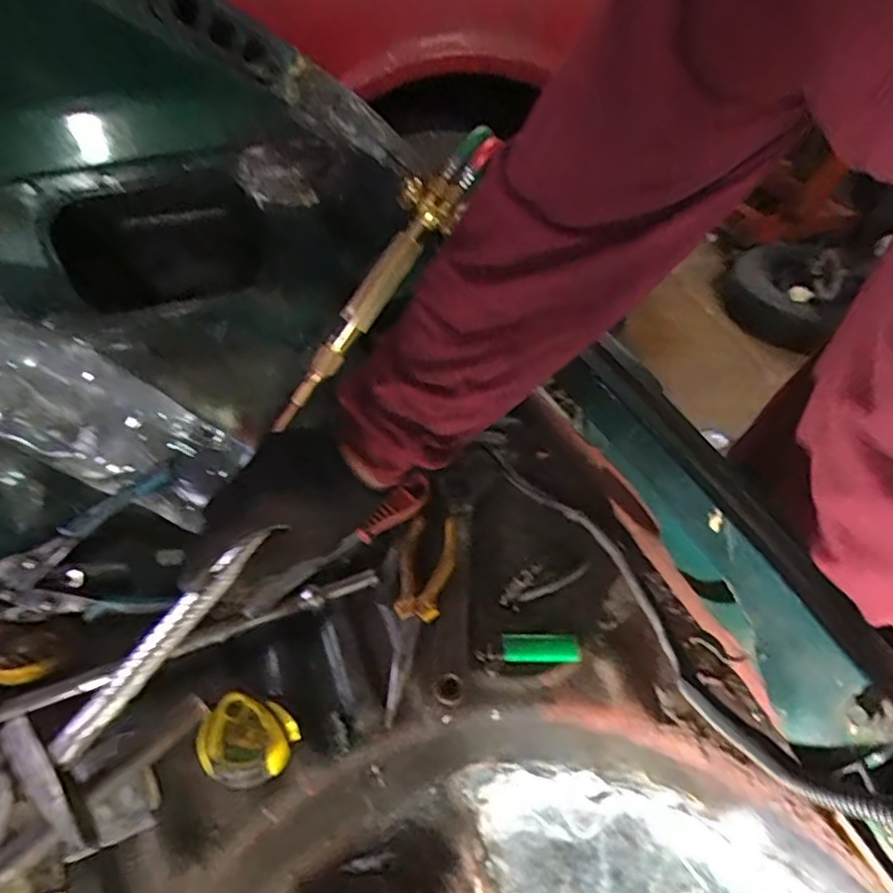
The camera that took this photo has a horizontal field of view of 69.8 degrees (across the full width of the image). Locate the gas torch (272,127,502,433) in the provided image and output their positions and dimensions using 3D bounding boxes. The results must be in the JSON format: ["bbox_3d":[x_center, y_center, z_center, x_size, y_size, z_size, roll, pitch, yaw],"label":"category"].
[{"bbox_3d":[-0.062,-0.160,0.606,0.047,0.056,0.337,42,99,33],"label":"gas torch"}]

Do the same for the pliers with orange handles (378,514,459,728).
[{"bbox_3d":[-0.036,0.148,0.588,0.054,0.016,0.186,10,56,19],"label":"pliers with orange handles"}]

